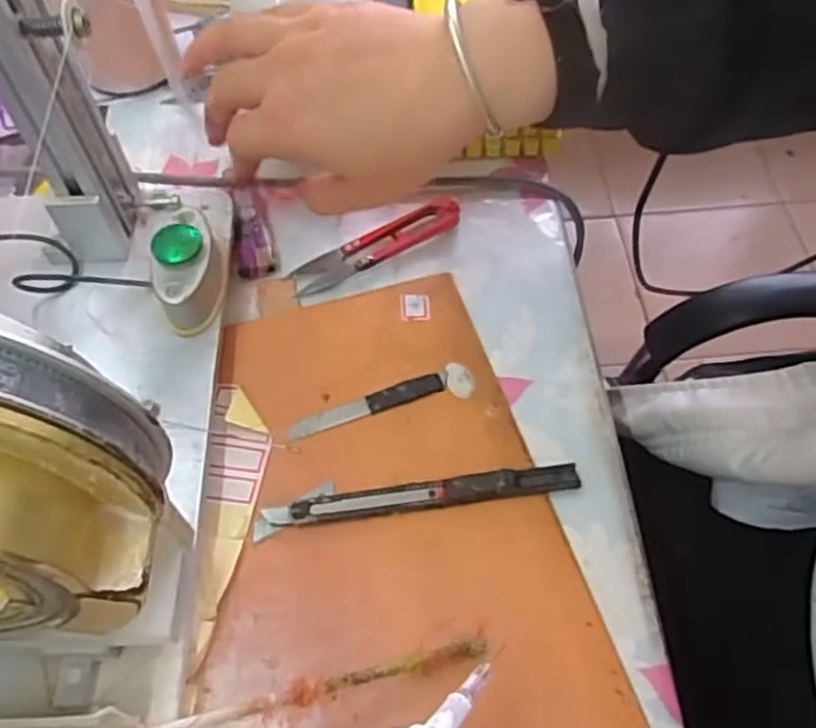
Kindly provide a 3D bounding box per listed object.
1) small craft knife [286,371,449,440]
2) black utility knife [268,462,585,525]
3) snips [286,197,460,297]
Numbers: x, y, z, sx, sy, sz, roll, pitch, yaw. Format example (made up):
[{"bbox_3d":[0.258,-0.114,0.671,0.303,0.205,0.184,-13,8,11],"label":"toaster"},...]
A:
[{"bbox_3d":[-0.018,0.019,0.353,0.080,0.004,0.011,-18,60,-10],"label":"small craft knife"},{"bbox_3d":[0.007,0.057,0.326,0.137,0.009,0.013,-6,58,-3],"label":"black utility knife"},{"bbox_3d":[-0.017,-0.066,0.402,0.098,0.009,0.023,-27,62,-15],"label":"snips"}]

